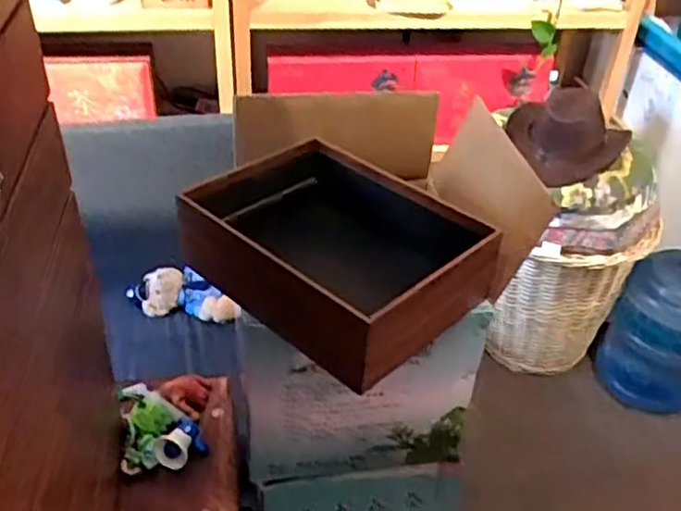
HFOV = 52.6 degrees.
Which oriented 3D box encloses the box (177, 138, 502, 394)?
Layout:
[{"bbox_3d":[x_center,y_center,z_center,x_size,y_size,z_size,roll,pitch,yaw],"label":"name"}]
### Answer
[{"bbox_3d":[-0.019,-0.022,0.869,0.366,0.106,0.243,33,46,32],"label":"box"}]

